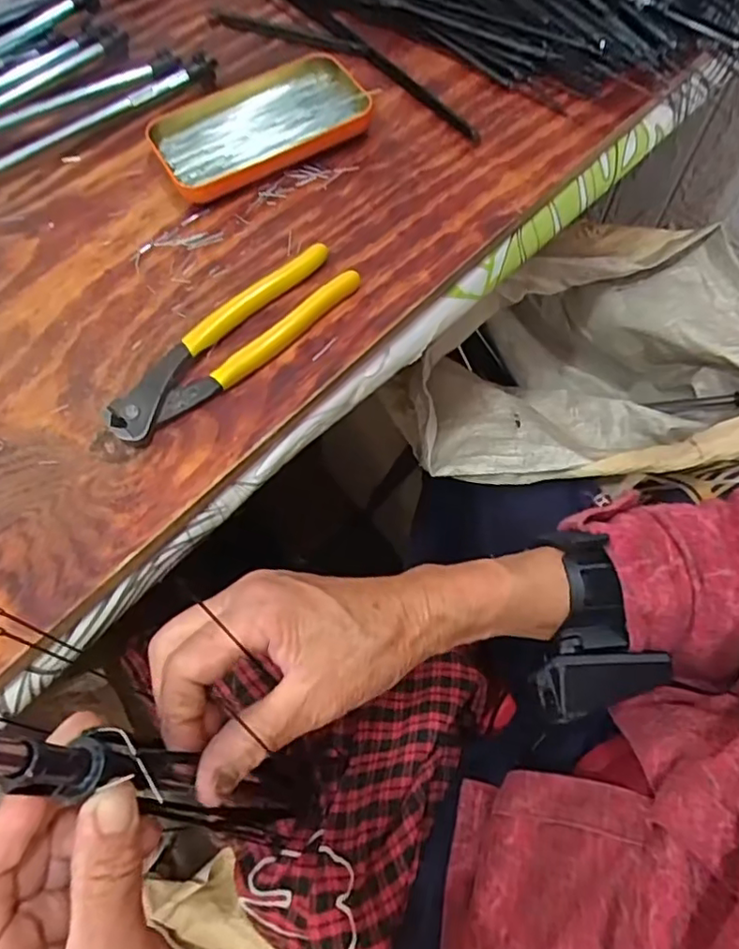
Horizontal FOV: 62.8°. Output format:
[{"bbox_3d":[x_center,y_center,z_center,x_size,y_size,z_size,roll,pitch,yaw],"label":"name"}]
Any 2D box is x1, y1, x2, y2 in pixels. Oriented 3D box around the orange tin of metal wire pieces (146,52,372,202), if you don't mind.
[{"bbox_3d":[-0.072,-0.235,0.408,0.139,0.017,0.076,-25,71,-6],"label":"orange tin of metal wire pieces"}]

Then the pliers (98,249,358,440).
[{"bbox_3d":[-0.080,-0.077,0.352,0.161,0.019,0.040,-38,71,-13],"label":"pliers"}]

